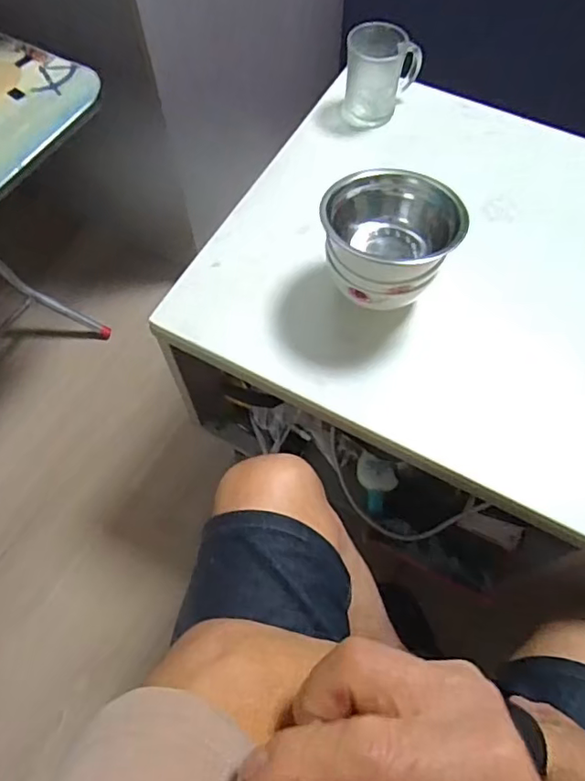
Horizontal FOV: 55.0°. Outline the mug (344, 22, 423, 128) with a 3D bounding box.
[{"bbox_3d":[0.109,-0.385,0.690,0.084,0.084,0.064,11,65,6],"label":"mug"}]

